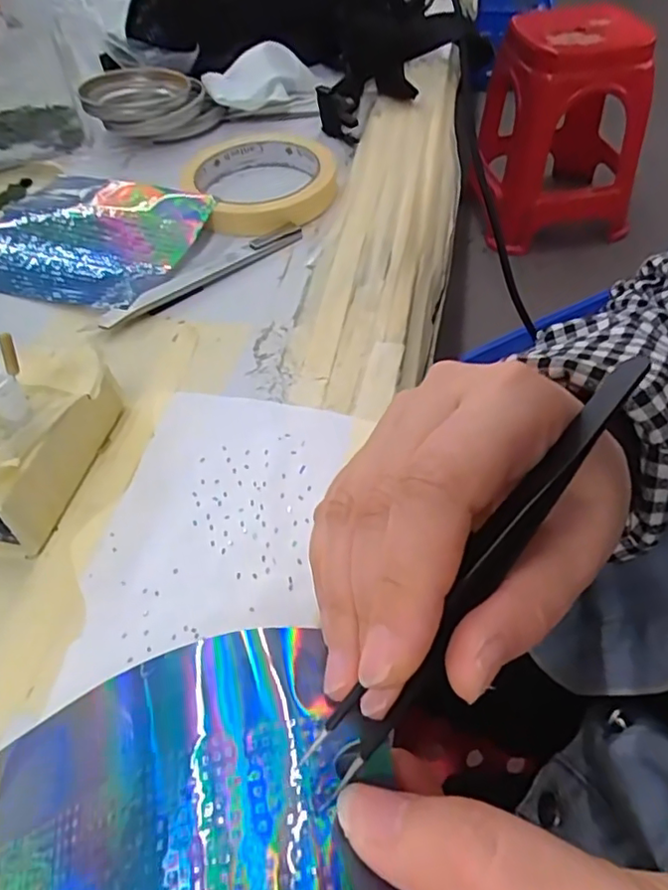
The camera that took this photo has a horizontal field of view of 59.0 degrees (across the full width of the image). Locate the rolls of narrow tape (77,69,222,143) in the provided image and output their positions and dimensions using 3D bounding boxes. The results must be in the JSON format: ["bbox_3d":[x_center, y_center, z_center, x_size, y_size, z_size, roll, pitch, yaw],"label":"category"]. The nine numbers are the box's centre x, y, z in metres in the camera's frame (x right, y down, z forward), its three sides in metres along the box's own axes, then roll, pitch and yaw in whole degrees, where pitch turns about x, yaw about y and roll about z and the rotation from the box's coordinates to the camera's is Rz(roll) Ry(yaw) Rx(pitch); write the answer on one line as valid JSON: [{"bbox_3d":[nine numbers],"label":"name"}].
[{"bbox_3d":[-0.140,-0.261,0.448,0.092,0.028,0.087,-2,51,2],"label":"rolls of narrow tape"}]

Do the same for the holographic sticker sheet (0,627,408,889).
[{"bbox_3d":[-0.044,0.090,0.141,0.112,0.013,0.074,-27,44,7],"label":"holographic sticker sheet"}]

